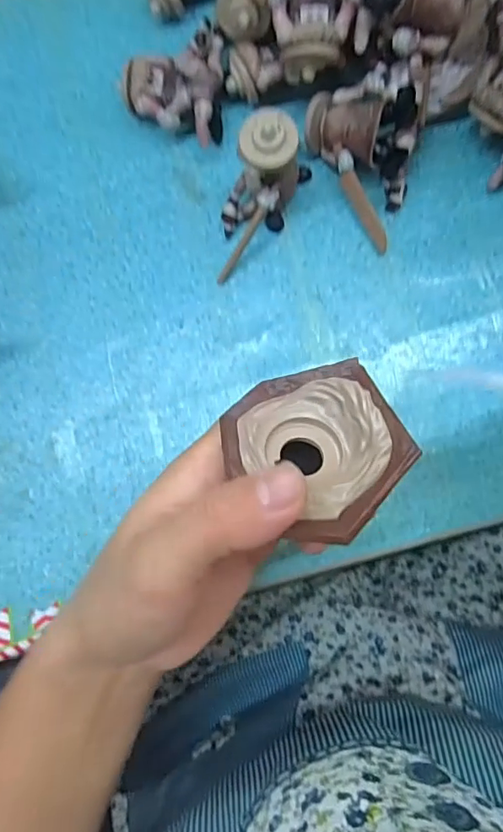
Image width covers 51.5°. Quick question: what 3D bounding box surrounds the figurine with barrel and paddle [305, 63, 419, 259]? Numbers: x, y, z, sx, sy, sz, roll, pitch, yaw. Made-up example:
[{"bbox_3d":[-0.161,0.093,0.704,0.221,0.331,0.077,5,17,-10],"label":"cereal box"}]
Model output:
[{"bbox_3d":[0.060,-0.130,0.265,0.055,0.042,0.080,-10,84,6],"label":"figurine with barrel and paddle"}]

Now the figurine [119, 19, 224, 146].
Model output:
[{"bbox_3d":[-0.041,-0.175,0.285,0.049,0.030,0.054,9,86,8],"label":"figurine"}]

